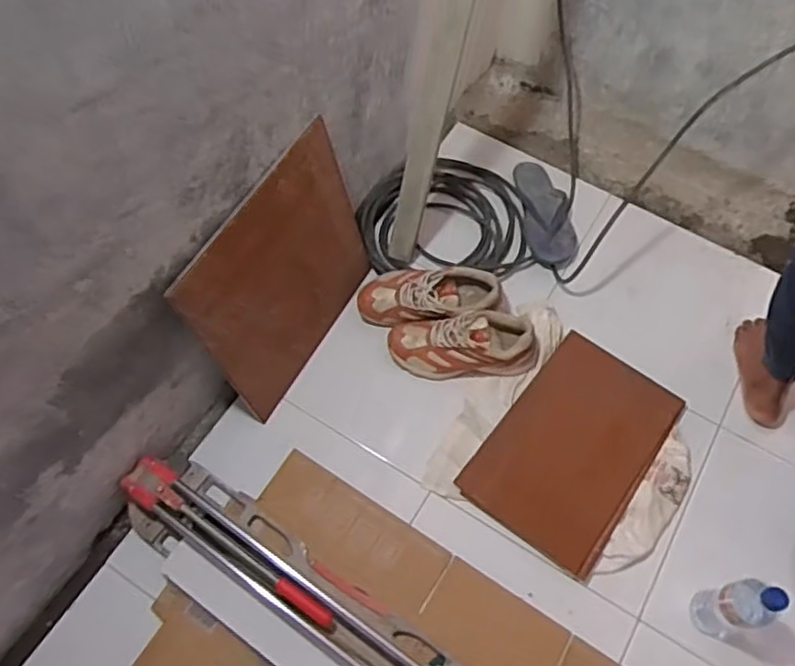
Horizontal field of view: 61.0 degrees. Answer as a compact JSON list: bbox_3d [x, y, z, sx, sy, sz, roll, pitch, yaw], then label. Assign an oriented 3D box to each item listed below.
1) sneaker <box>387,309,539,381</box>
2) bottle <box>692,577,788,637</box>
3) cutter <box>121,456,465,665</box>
[{"bbox_3d":[0.125,0.018,1.263,0.278,0.098,0.092,3,62,-1],"label":"sneaker"},{"bbox_3d":[0.525,0.411,1.016,0.063,0.225,0.073,-13,63,-9],"label":"bottle"},{"bbox_3d":[-0.128,0.436,1.060,0.731,0.099,0.149,33,65,15],"label":"cutter"}]

